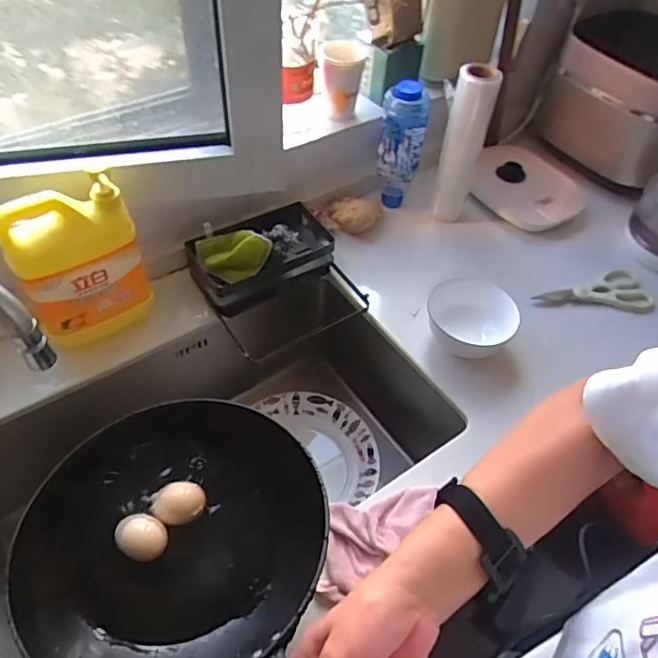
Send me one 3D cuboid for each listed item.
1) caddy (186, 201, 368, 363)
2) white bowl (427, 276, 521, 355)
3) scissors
[{"bbox_3d":[-0.076,-0.090,0.819,0.213,0.091,0.202,-28,57,-25],"label":"caddy"},{"bbox_3d":[0.200,-0.013,0.787,0.122,0.064,0.101,25,53,16],"label":"white bowl"},{"bbox_3d":[0.415,-0.051,0.872,0.189,0.009,0.082,-10,52,-13],"label":"scissors"}]

